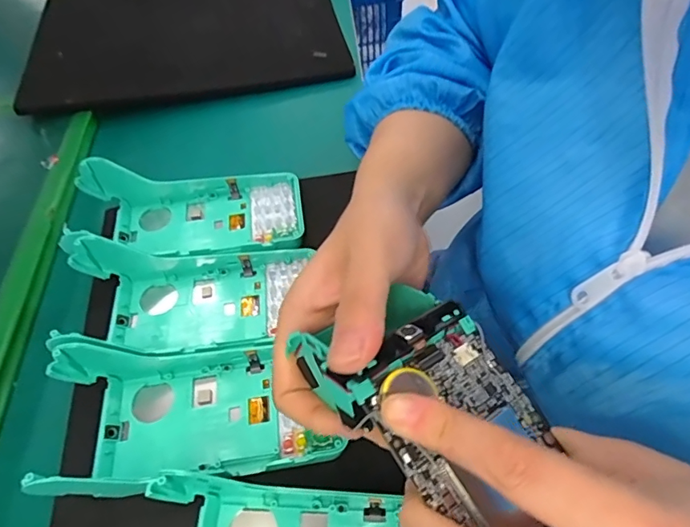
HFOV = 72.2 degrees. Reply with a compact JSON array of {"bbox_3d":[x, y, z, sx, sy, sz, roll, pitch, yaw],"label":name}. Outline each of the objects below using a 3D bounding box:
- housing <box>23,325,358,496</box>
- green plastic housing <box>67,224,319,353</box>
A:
[{"bbox_3d":[-0.098,0.081,0.281,0.165,0.053,0.081,-8,56,-1],"label":"housing"},{"bbox_3d":[-0.109,0.018,0.324,0.152,0.052,0.078,-7,56,0],"label":"green plastic housing"}]

